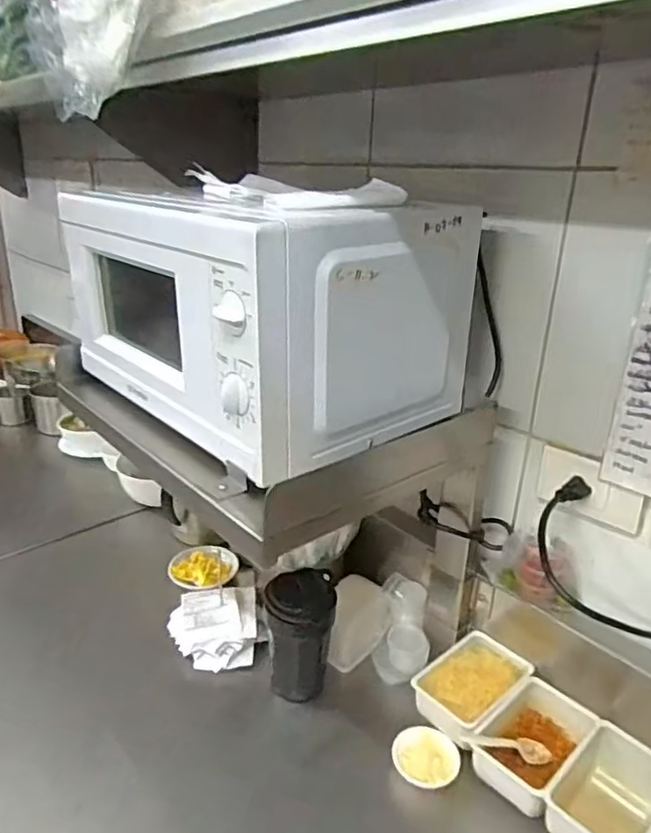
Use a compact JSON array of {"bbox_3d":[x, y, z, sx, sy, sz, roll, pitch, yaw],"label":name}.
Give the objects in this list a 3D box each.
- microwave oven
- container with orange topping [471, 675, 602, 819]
[{"bbox_3d":[-0.073,-0.138,0.729,0.304,0.239,0.392,-16,28,-39],"label":"microwave oven"},{"bbox_3d":[0.228,0.366,0.675,0.132,0.062,0.094,-17,29,-41],"label":"container with orange topping"}]

